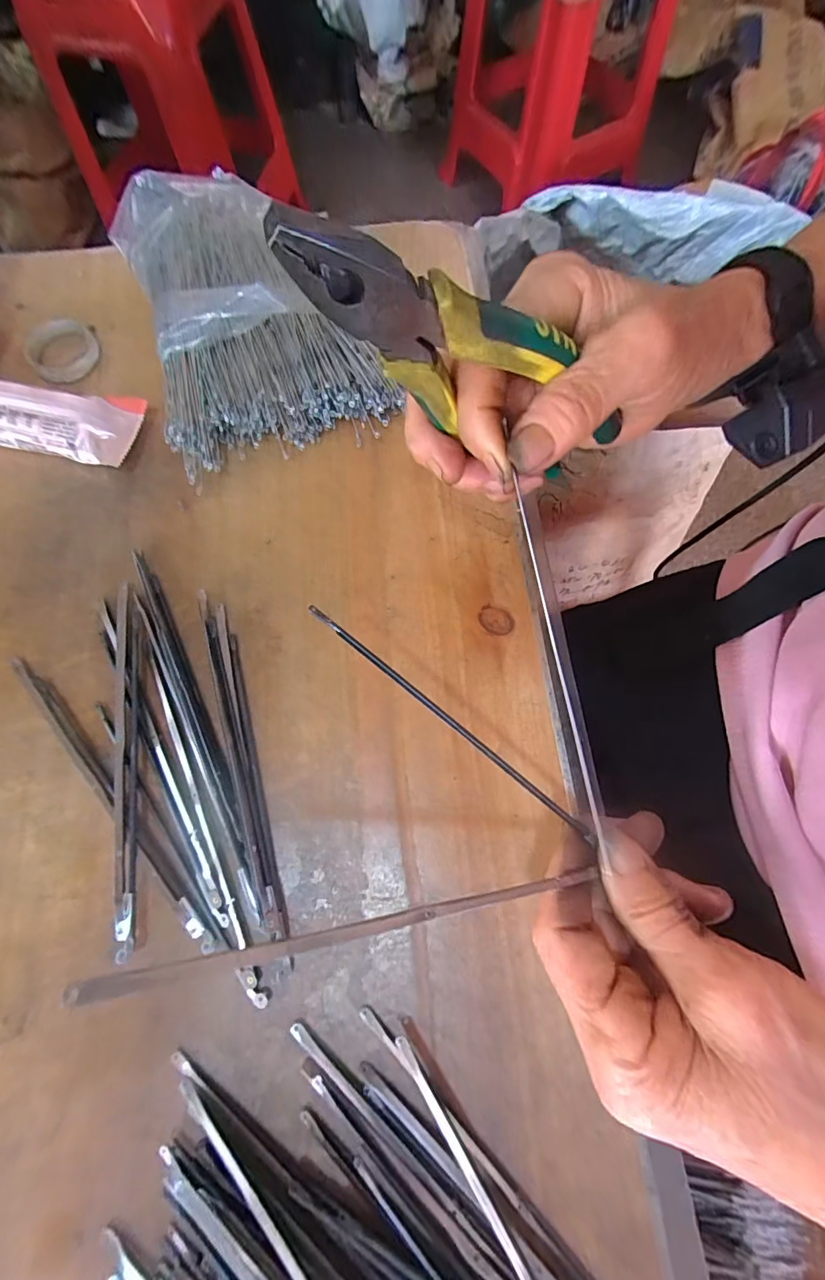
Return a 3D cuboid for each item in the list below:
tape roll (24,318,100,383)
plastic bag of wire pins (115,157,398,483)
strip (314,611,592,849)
[{"bbox_3d":[-0.249,-0.206,0.335,0.046,0.011,0.052,-21,73,-6],"label":"tape roll"},{"bbox_3d":[-0.123,-0.230,0.319,0.144,0.045,0.230,-26,73,-7],"label":"plastic bag of wire pins"},{"bbox_3d":[0.016,0.035,0.189,0.145,0.004,0.004,39,76,-1],"label":"strip"}]

